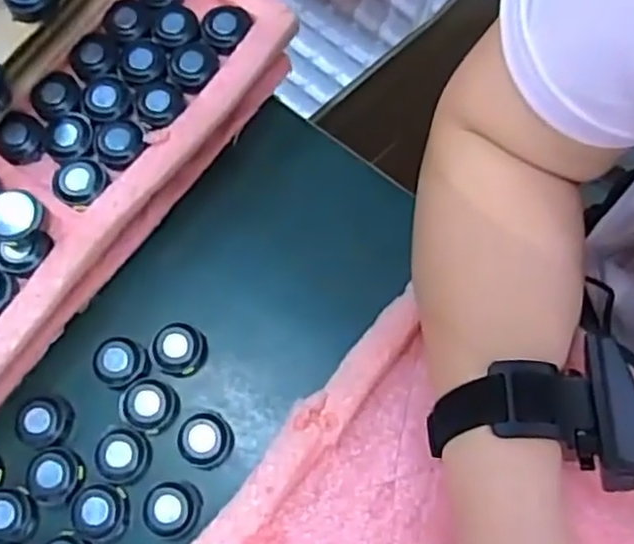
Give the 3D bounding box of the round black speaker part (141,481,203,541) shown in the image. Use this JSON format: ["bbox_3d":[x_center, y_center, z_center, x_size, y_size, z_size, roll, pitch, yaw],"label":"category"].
[{"bbox_3d":[-0.078,0.127,0.379,0.027,0.014,0.030,27,72,13],"label":"round black speaker part"}]

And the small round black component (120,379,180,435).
[{"bbox_3d":[-0.094,0.075,0.397,0.030,0.009,0.028,-1,68,3],"label":"small round black component"}]

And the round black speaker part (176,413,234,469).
[{"bbox_3d":[-0.061,0.092,0.387,0.028,0.012,0.028,-1,68,3],"label":"round black speaker part"}]

